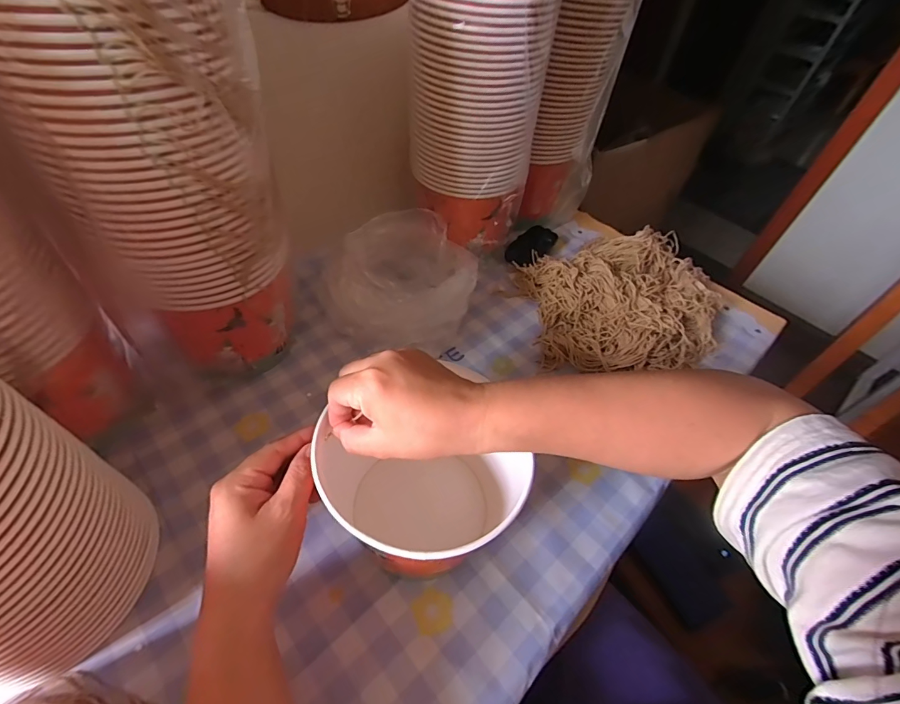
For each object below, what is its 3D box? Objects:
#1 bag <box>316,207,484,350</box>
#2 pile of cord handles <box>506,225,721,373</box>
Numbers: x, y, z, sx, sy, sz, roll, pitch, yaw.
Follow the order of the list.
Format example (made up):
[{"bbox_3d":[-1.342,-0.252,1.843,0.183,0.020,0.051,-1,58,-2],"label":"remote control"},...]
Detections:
[{"bbox_3d":[-0.068,-0.104,0.549,0.196,0.120,0.191,19,51,10],"label":"bag"},{"bbox_3d":[0.258,-0.073,0.591,0.293,0.065,0.247,-7,51,-12],"label":"pile of cord handles"}]

